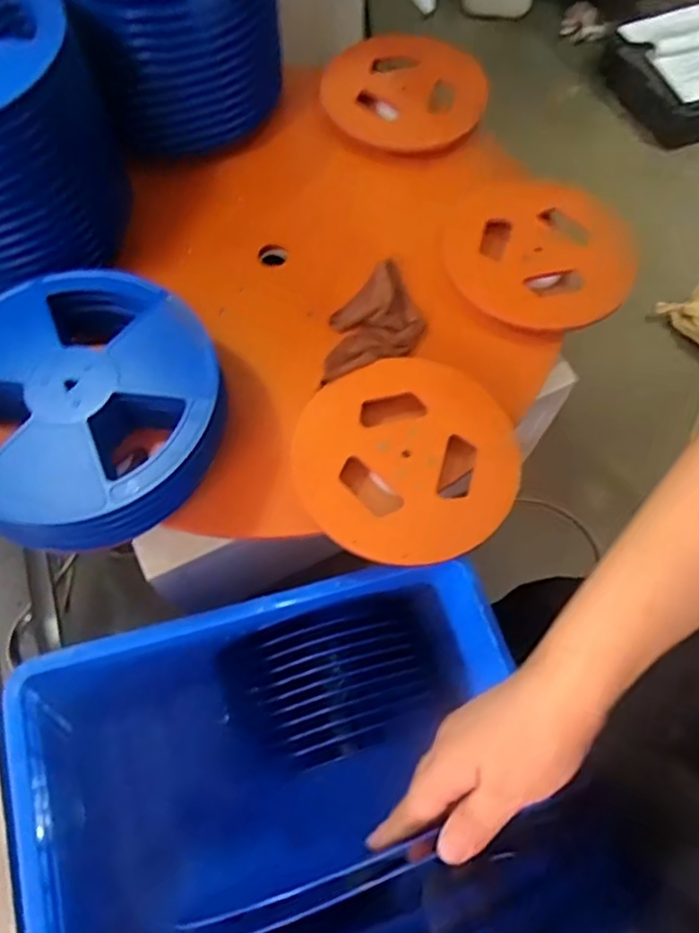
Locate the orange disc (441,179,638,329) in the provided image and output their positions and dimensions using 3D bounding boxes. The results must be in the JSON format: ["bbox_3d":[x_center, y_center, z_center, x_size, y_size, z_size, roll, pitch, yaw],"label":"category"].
[{"bbox_3d":[0.278,-0.315,0.929,0.272,0.031,0.267,1,65,-2],"label":"orange disc"}]

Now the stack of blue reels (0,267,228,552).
[{"bbox_3d":[-0.313,-0.071,0.759,0.323,0.101,0.315,42,71,16],"label":"stack of blue reels"}]

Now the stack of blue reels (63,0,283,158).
[{"bbox_3d":[-0.293,-0.710,1.001,0.317,0.255,0.339,-27,69,-13],"label":"stack of blue reels"}]

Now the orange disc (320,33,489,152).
[{"bbox_3d":[0.090,-0.623,1.046,0.264,0.028,0.259,1,65,-2],"label":"orange disc"}]

